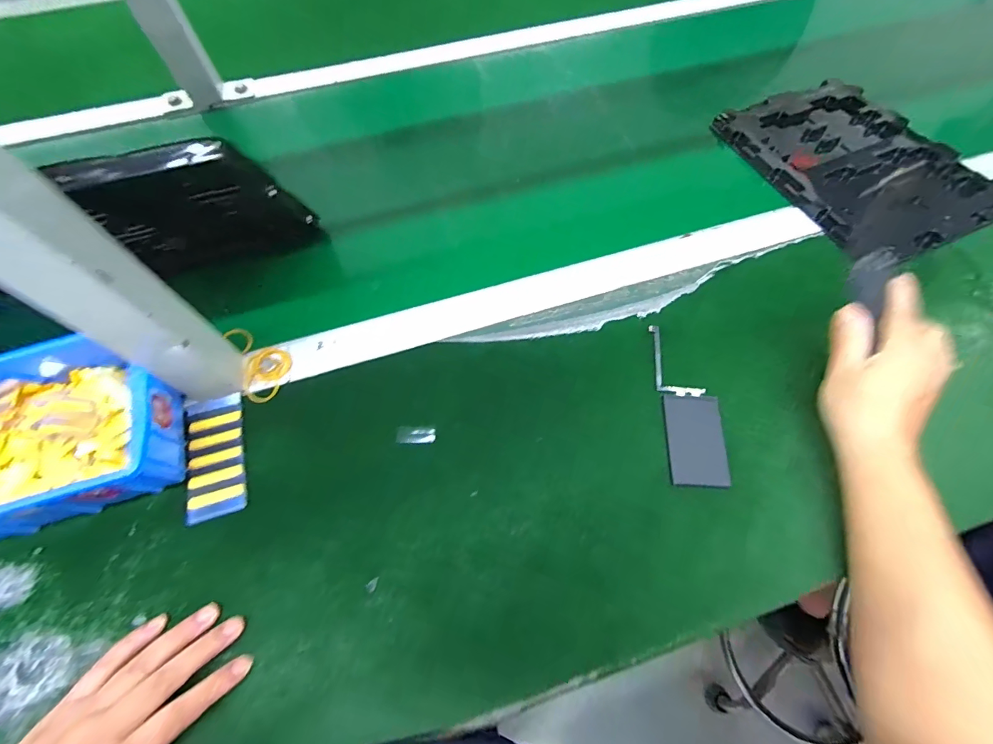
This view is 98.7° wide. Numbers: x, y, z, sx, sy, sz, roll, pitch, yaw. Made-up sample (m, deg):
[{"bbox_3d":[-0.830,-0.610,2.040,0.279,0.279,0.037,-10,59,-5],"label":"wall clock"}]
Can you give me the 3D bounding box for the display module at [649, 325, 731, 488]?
[{"bbox_3d":[0.171,0.028,0.377,0.051,0.011,0.141,1,65,1],"label":"display module"}]

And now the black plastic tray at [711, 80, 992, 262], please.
[{"bbox_3d":[0.427,-0.254,0.511,0.219,0.015,0.276,-24,67,-10],"label":"black plastic tray"}]

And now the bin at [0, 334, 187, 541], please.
[{"bbox_3d":[-0.362,0.049,0.341,0.205,0.071,0.151,-20,66,-9],"label":"bin"}]

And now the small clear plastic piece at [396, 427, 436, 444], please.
[{"bbox_3d":[-0.070,0.055,0.370,0.033,0.004,0.014,2,65,1],"label":"small clear plastic piece"}]

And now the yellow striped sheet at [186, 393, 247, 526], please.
[{"bbox_3d":[-0.239,0.070,0.364,0.045,0.005,0.107,-16,66,-7],"label":"yellow striped sheet"}]

